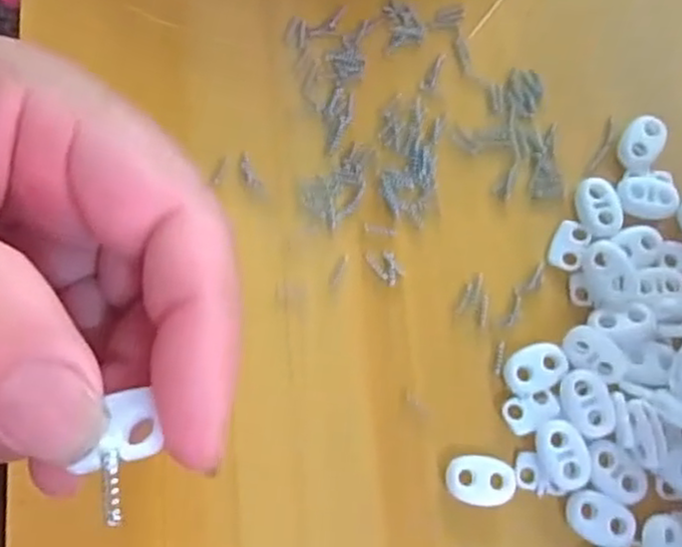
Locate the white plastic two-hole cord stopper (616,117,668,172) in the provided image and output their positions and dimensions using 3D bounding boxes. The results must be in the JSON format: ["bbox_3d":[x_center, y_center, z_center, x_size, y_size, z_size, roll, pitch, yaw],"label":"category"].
[{"bbox_3d":[0.111,-0.048,0.271,0.015,0.005,0.021,38,78,8],"label":"white plastic two-hole cord stopper"}]

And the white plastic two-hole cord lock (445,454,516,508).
[{"bbox_3d":[0.045,0.067,0.236,0.022,0.004,0.016,5,75,0],"label":"white plastic two-hole cord lock"}]

